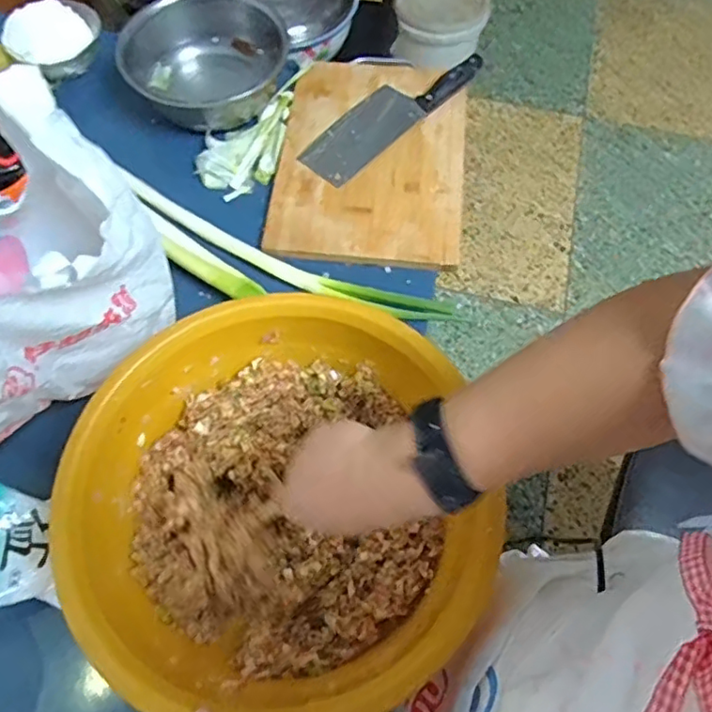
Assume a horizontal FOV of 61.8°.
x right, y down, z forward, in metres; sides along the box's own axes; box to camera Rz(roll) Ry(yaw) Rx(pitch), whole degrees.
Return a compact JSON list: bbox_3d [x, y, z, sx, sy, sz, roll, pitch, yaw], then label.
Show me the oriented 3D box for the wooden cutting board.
[{"bbox_3d":[0.020,-0.266,0.781,0.240,0.030,0.328,6,63,2],"label":"wooden cutting board"}]

